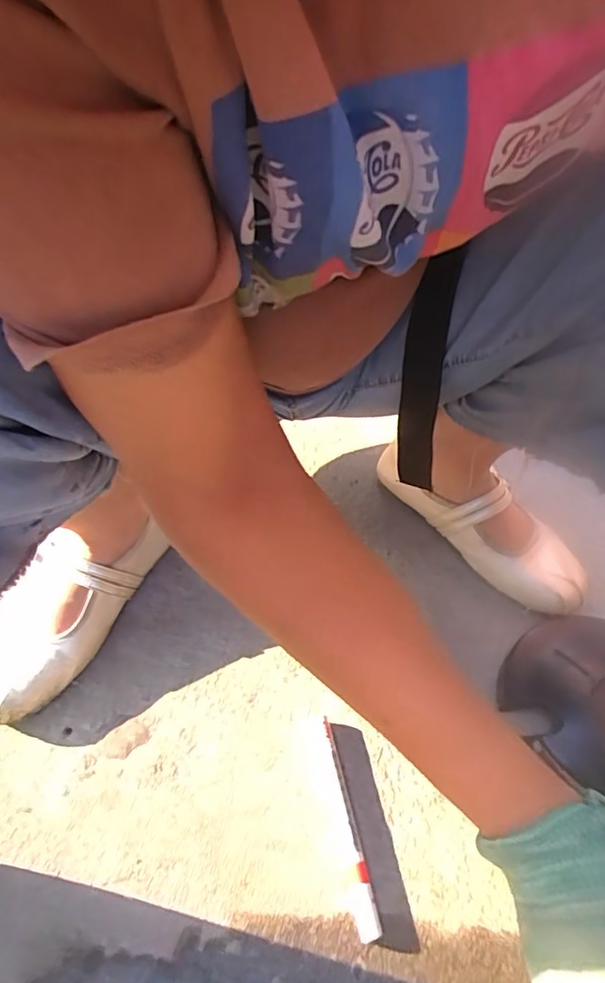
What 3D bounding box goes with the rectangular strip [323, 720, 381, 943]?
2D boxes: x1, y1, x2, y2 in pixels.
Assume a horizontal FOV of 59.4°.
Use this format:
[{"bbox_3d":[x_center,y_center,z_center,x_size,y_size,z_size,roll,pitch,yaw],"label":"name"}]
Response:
[{"bbox_3d":[0.032,0.242,0.393,0.014,0.015,0.140,-6,49,-9],"label":"rectangular strip"}]

